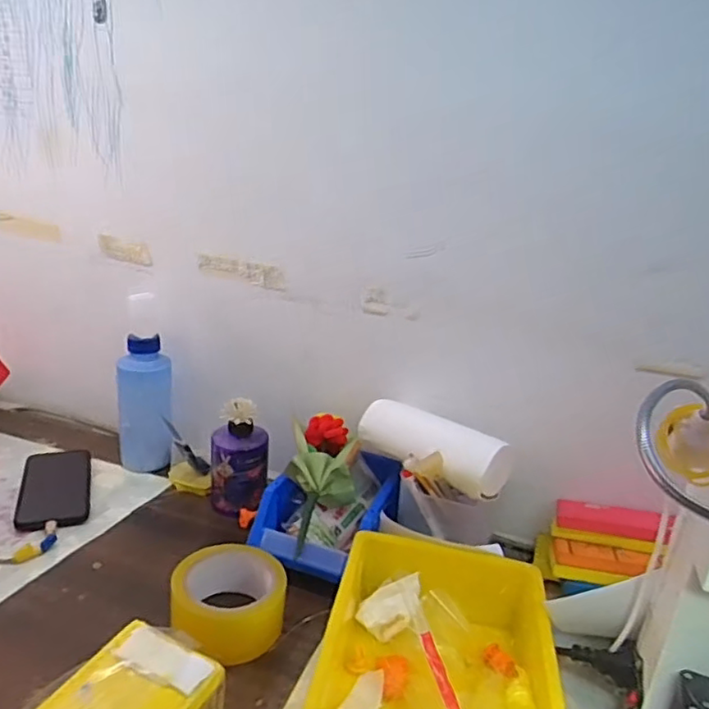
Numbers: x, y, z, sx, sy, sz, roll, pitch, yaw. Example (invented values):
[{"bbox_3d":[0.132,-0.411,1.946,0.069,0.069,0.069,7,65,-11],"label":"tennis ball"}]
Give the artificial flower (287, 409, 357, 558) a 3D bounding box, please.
[{"bbox_3d":[-0.039,0.140,0.662,0.078,0.046,0.170,5,49,2],"label":"artificial flower"}]

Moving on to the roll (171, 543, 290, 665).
[{"bbox_3d":[-0.113,0.226,0.553,0.099,0.056,0.105,4,19,-1],"label":"roll"}]

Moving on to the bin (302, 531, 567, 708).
[{"bbox_3d":[0.064,0.251,0.479,0.173,0.075,0.224,8,19,10],"label":"bin"}]

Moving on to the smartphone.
[{"bbox_3d":[-0.361,0.160,0.742,0.077,0.015,0.161,-3,20,-21],"label":"smartphone"}]

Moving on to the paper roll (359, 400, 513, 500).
[{"bbox_3d":[0.080,0.096,0.642,0.162,0.056,0.057,15,22,29],"label":"paper roll"}]

